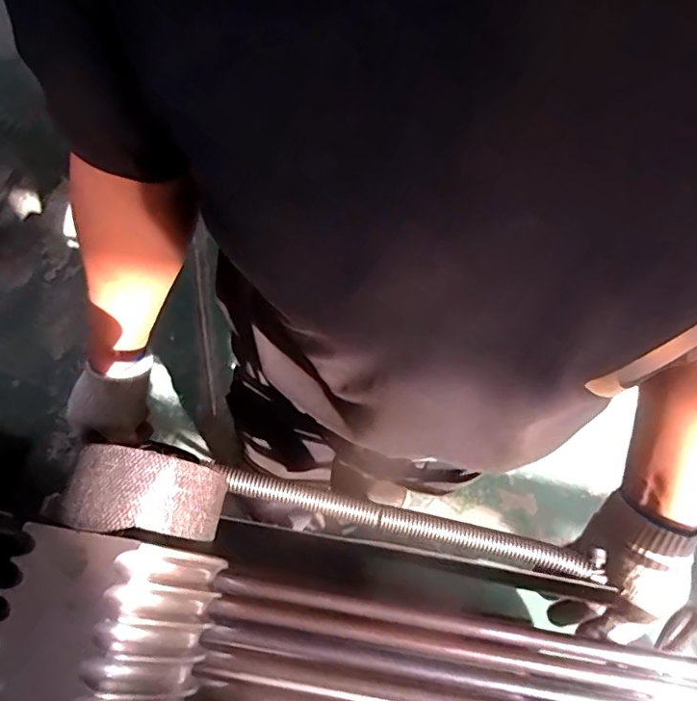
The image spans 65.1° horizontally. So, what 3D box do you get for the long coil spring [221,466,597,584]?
[{"bbox_3d":[0.042,0.110,0.344,0.239,0.008,0.014,15,70,-3],"label":"long coil spring"}]

